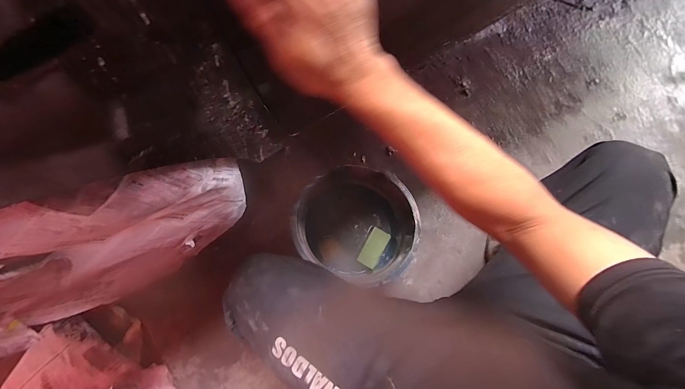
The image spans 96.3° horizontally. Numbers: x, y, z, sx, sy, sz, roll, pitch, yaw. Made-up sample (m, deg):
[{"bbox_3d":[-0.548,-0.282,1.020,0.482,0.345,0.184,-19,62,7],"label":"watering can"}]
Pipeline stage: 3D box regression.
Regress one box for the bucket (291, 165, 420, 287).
[{"bbox_3d":[0.042,0.081,0.711,0.266,0.162,0.228,-36,83,-12],"label":"bucket"}]

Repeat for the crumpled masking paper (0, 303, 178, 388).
[{"bbox_3d":[-0.625,0.454,0.756,0.298,0.067,0.319,-37,83,-12],"label":"crumpled masking paper"}]

